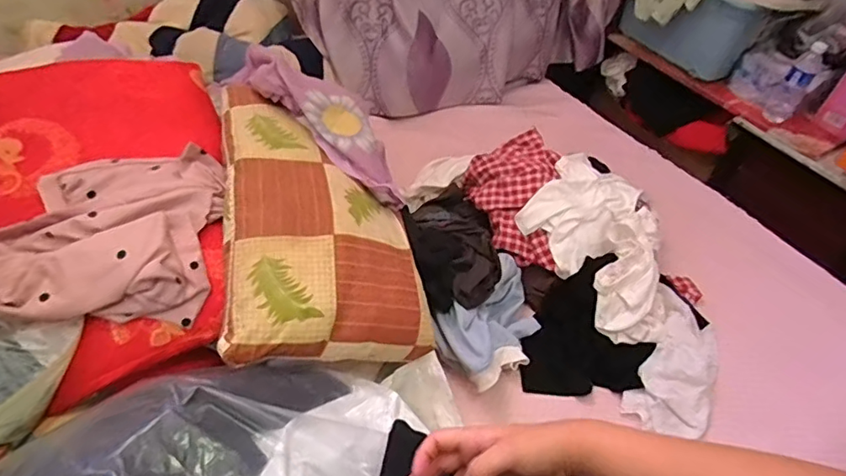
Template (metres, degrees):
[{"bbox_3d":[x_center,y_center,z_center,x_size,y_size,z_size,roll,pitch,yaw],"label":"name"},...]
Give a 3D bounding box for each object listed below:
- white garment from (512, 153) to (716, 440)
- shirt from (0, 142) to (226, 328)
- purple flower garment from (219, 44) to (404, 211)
[{"bbox_3d":[0.400,0.070,1.069,0.283,0.099,0.602,-15,67,-20],"label":"white garment"},{"bbox_3d":[-0.537,-0.016,0.861,0.402,0.091,0.311,-1,47,-8],"label":"shirt"},{"bbox_3d":[-0.187,-0.226,1.021,0.426,0.103,0.132,43,53,5],"label":"purple flower garment"}]

